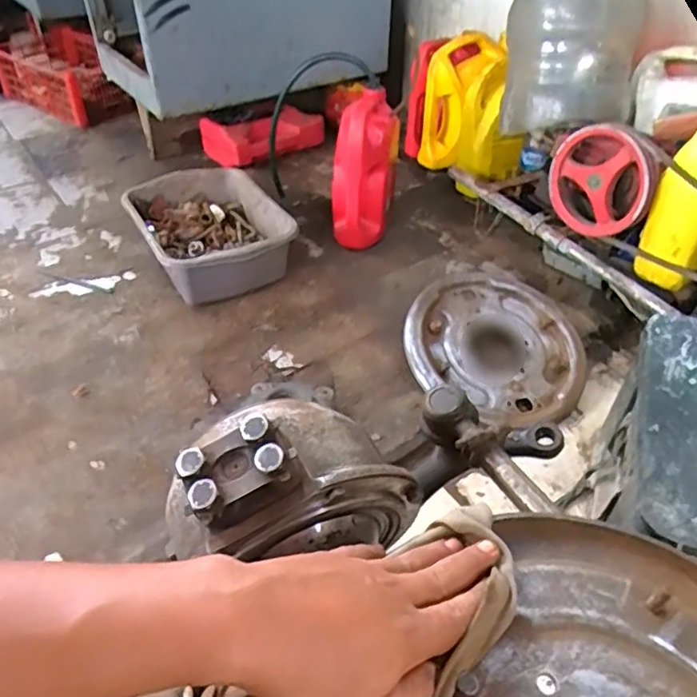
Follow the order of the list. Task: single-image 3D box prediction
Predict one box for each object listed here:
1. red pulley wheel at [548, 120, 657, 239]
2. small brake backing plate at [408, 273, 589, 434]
[{"bbox_3d":[0.422,-0.273,1.040,0.035,0.197,0.179,-31,51,-32],"label":"red pulley wheel"},{"bbox_3d":[0.235,0.000,0.992,0.280,0.037,0.284,2,64,-4],"label":"small brake backing plate"}]

